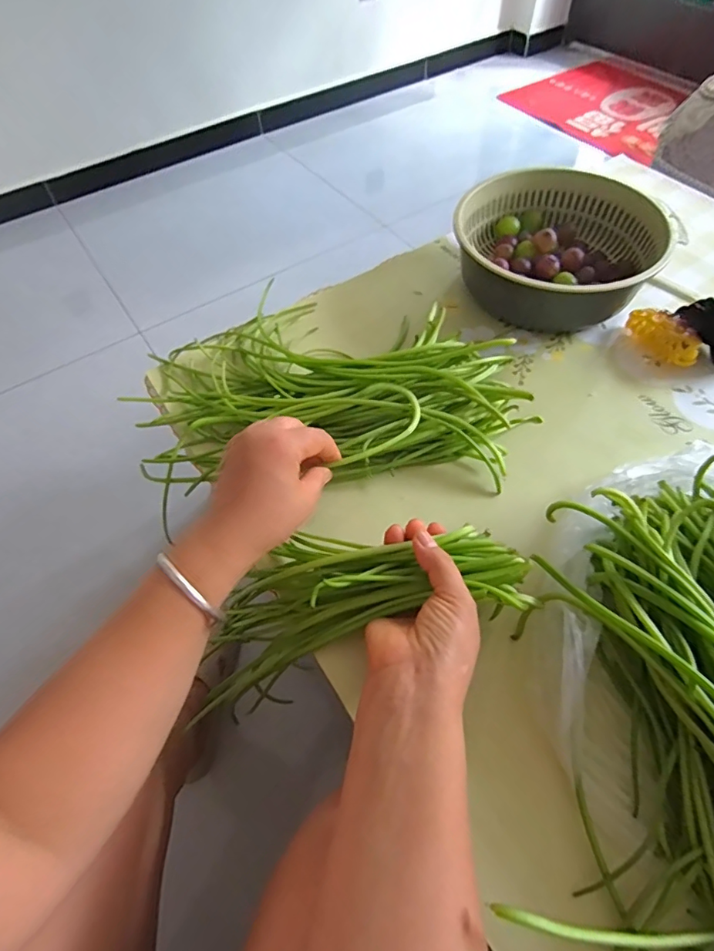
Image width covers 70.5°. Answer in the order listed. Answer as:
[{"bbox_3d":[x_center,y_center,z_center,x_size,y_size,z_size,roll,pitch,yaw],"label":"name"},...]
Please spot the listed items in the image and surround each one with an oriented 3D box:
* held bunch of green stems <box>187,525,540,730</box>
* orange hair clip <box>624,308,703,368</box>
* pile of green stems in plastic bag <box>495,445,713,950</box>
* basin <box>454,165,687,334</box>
[{"bbox_3d":[-0.008,0.096,0.382,0.258,0.063,0.095,-20,56,13],"label":"held bunch of green stems"},{"bbox_3d":[0.319,-0.143,0.522,0.033,0.030,0.082,-17,58,-8],"label":"orange hair clip"},{"bbox_3d":[0.232,0.155,0.301,0.252,0.082,0.359,14,59,12],"label":"pile of green stems in plastic bag"},{"bbox_3d":[0.232,-0.262,0.581,0.218,0.073,0.195,31,64,21],"label":"basin"}]

